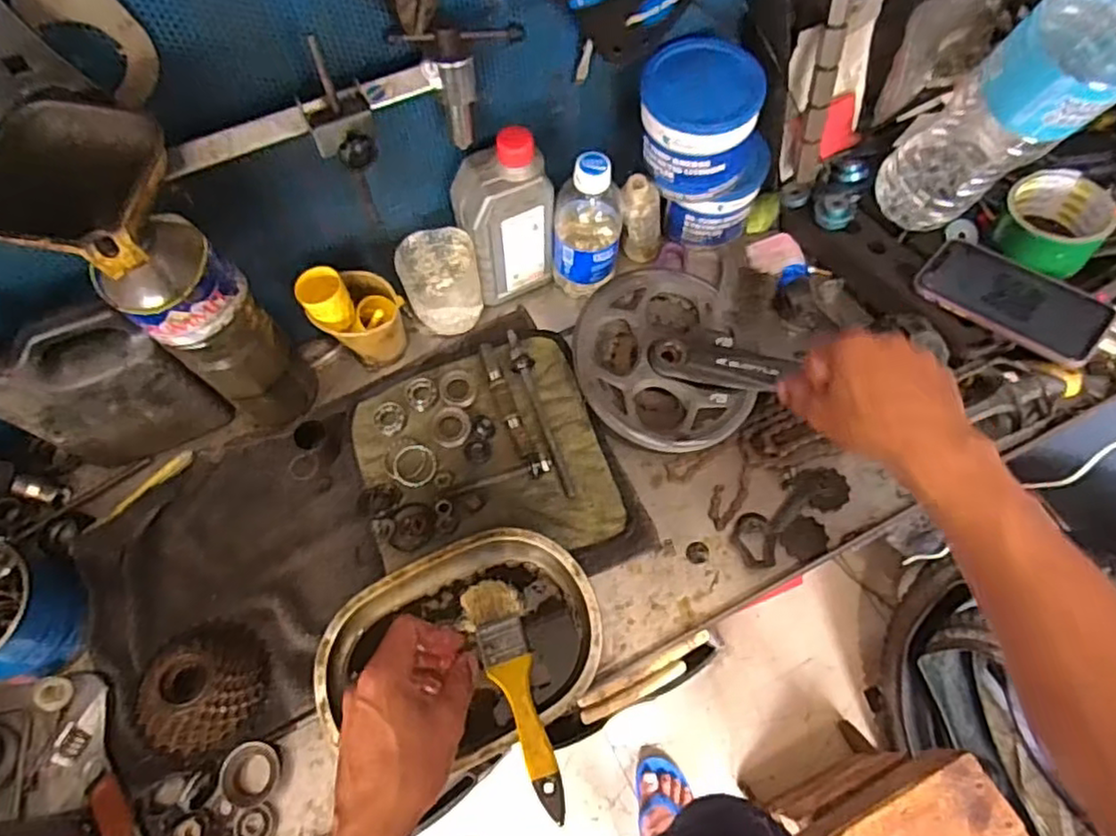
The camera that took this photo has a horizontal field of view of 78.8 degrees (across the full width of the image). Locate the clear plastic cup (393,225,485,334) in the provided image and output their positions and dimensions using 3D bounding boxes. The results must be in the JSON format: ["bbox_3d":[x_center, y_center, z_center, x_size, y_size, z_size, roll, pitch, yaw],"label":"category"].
[{"bbox_3d":[-0.109,-0.125,0.647,0.069,0.088,0.066,-1,65,1],"label":"clear plastic cup"}]

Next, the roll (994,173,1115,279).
[{"bbox_3d":[0.458,-0.182,0.633,0.084,0.051,0.077,-1,65,1],"label":"roll"}]

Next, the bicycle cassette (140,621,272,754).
[{"bbox_3d":[-0.283,0.208,0.534,0.096,0.029,0.095,-1,65,1],"label":"bicycle cassette"}]

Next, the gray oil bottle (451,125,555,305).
[{"bbox_3d":[-0.049,-0.184,0.632,0.080,0.177,0.053,-25,67,-10],"label":"gray oil bottle"}]

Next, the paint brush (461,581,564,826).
[{"bbox_3d":[-0.030,0.205,0.509,0.042,0.013,0.172,-19,60,-7],"label":"paint brush"}]

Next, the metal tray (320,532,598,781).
[{"bbox_3d":[-0.076,0.184,0.540,0.217,0.035,0.157,-30,68,-12],"label":"metal tray"}]

